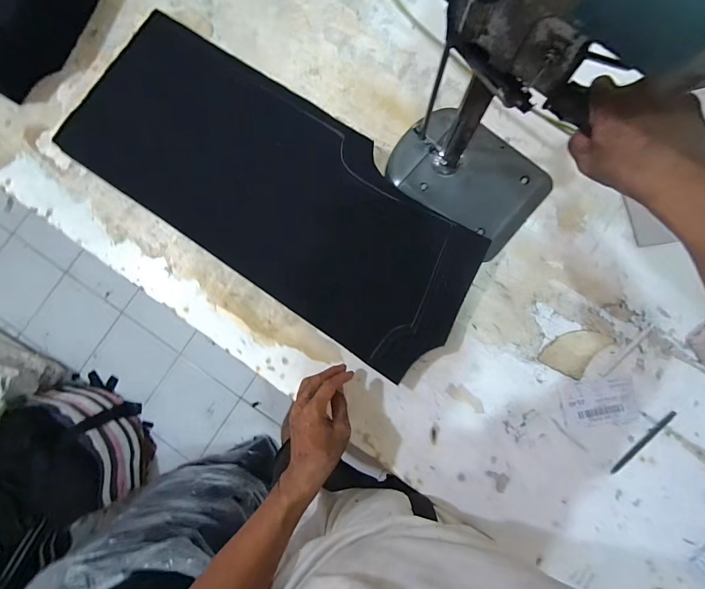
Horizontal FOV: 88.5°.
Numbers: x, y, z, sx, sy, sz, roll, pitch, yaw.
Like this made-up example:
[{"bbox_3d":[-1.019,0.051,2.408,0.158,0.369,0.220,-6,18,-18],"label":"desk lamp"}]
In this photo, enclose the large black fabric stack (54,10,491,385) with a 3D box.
[{"bbox_3d":[-0.137,-0.178,0.608,0.715,0.055,0.298,35,86,6],"label":"large black fabric stack"}]

